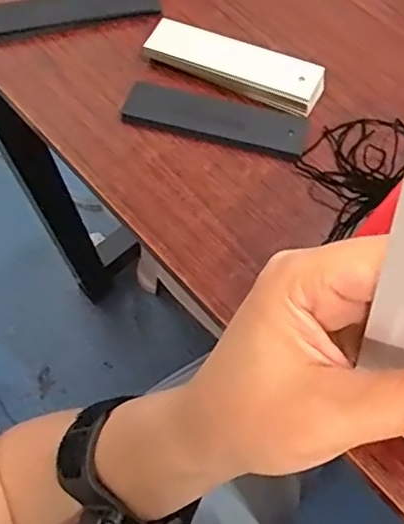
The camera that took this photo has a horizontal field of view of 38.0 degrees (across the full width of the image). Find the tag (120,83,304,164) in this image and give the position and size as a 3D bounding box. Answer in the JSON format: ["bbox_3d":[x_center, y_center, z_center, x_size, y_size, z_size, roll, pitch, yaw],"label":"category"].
[{"bbox_3d":[0.008,-0.098,0.402,0.125,0.006,0.034,14,65,10],"label":"tag"}]

